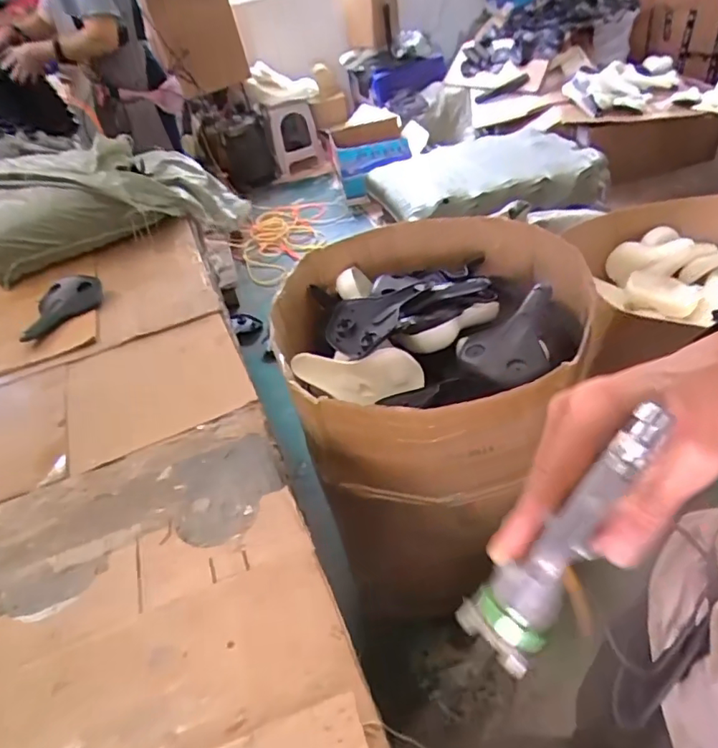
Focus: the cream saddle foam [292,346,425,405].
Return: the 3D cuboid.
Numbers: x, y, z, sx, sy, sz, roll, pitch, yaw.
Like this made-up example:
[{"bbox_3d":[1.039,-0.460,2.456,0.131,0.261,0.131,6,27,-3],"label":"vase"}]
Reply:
[{"bbox_3d":[0.001,0.005,1.063,0.243,0.107,0.039,-8,42,3],"label":"cream saddle foam"}]

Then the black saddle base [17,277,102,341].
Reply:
[{"bbox_3d":[-0.744,-0.174,1.350,0.123,0.048,0.258,6,45,18],"label":"black saddle base"}]

